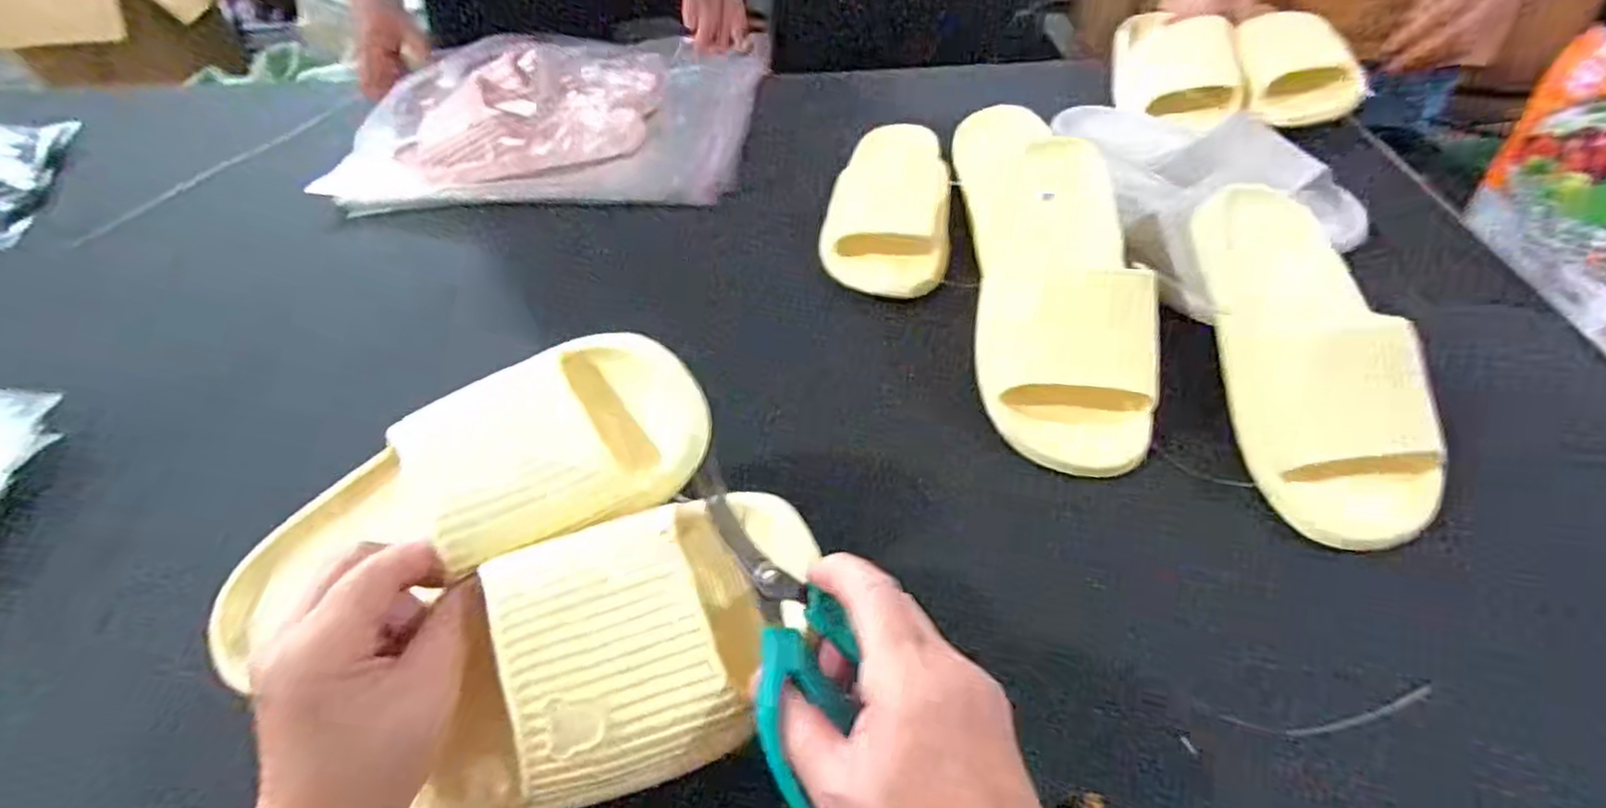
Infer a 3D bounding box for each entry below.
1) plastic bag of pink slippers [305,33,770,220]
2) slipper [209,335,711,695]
[{"bbox_3d":[-0.265,-0.300,0.700,0.407,0.102,0.231,-1,47,5],"label":"plastic bag of pink slippers"},{"bbox_3d":[-0.170,0.044,0.332,0.253,0.055,0.102,-21,48,1],"label":"slipper"}]

